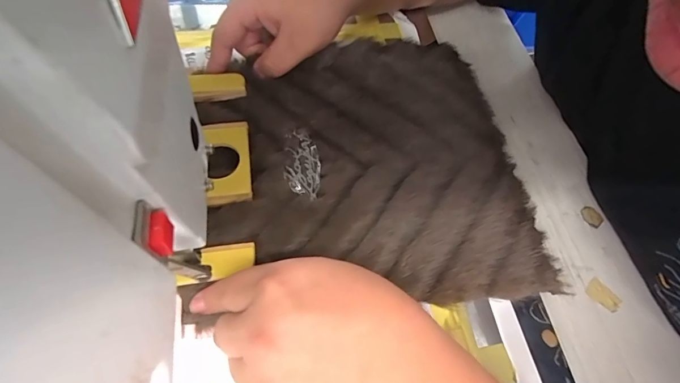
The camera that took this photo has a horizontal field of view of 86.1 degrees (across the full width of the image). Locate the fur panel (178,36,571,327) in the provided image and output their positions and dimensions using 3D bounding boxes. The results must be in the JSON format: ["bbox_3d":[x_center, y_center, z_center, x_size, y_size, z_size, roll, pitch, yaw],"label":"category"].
[{"bbox_3d":[0.020,-0.028,0.295,0.252,0.022,0.236,-6,62,-6],"label":"fur panel"}]

